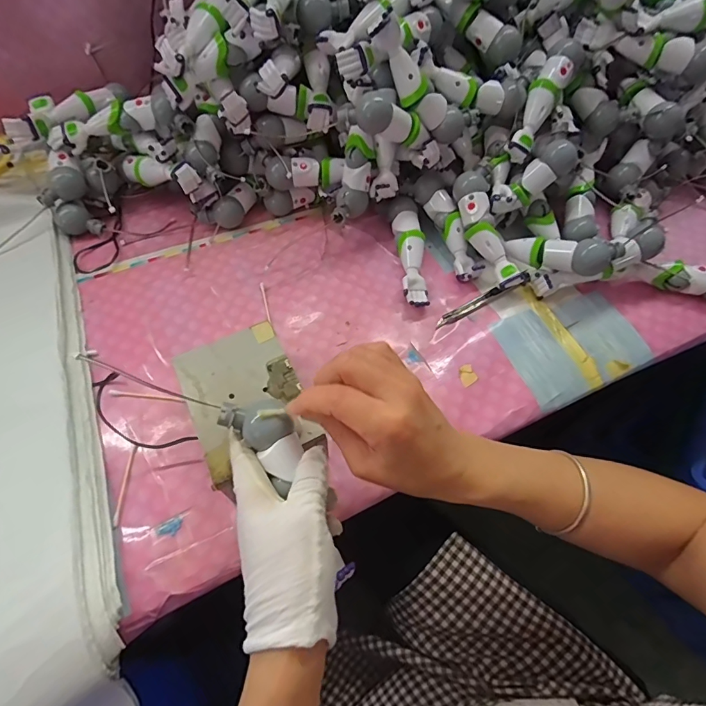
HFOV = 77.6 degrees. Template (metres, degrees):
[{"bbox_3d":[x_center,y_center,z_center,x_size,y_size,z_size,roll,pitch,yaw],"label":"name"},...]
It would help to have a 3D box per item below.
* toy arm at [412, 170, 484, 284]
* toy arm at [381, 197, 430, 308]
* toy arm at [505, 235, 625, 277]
[{"bbox_3d":[0.109,-0.145,0.501,0.034,0.028,0.137,-18,75,-10],"label":"toy arm"},{"bbox_3d":[0.065,-0.114,0.500,0.036,0.032,0.142,-7,60,-4],"label":"toy arm"},{"bbox_3d":[0.218,-0.103,0.464,0.107,0.034,0.032,15,59,31],"label":"toy arm"}]

